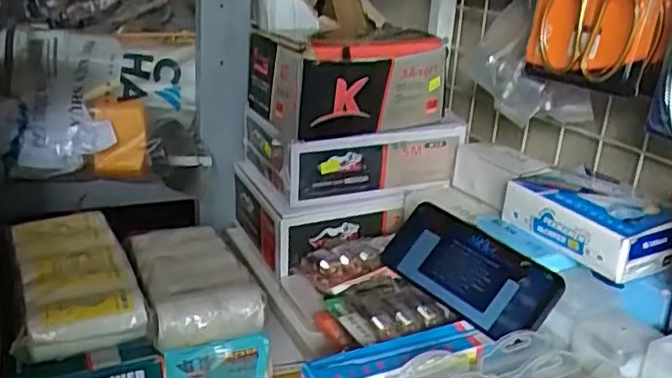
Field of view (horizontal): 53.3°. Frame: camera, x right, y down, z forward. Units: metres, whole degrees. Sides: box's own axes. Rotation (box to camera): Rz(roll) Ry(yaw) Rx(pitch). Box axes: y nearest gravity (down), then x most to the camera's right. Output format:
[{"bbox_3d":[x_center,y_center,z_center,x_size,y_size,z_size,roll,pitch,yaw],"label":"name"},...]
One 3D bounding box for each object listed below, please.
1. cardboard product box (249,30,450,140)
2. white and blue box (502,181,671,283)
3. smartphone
[{"bbox_3d":[0.013,-0.124,0.748,0.189,0.091,0.160,-4,21,-23],"label":"cardboard product box"},{"bbox_3d":[0.218,0.028,0.593,0.062,0.045,0.154,-7,22,-29],"label":"white and blue box"},{"bbox_3d":[0.115,0.070,0.600,0.075,0.015,0.168,-49,46,-9],"label":"smartphone"}]

